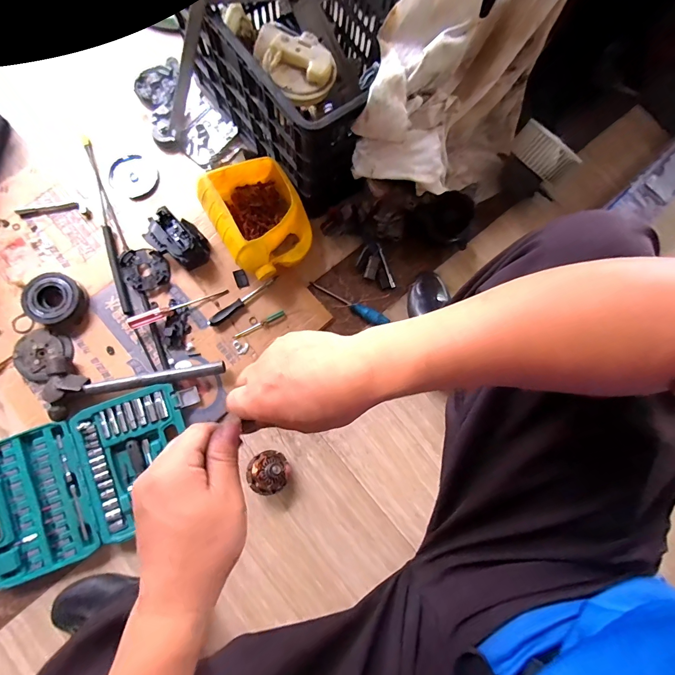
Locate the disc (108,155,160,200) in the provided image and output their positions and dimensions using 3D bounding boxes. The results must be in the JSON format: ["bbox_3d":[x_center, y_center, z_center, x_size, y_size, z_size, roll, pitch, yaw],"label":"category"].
[{"bbox_3d":[-0.456,-0.361,0.793,0.112,0.008,0.097,37,81,6],"label":"disc"}]

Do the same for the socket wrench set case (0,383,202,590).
[{"bbox_3d":[-0.459,0.263,0.666,0.420,0.032,0.249,-22,80,-5],"label":"socket wrench set case"}]

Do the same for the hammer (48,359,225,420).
[{"bbox_3d":[-0.389,0.095,0.687,0.336,0.049,0.082,-8,80,-2],"label":"hammer"}]

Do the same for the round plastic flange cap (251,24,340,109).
[{"bbox_3d":[-0.066,-0.453,0.586,0.112,0.039,0.121,-38,85,-10],"label":"round plastic flange cap"}]

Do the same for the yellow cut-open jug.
[{"bbox_3d":[-0.158,-0.246,0.731,0.180,0.115,0.227,-30,83,-9],"label":"yellow cut-open jug"}]

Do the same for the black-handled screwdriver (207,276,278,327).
[{"bbox_3d":[-0.200,-0.080,0.743,0.168,0.020,0.021,-42,83,-8],"label":"black-handled screwdriver"}]

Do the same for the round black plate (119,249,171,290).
[{"bbox_3d":[-0.405,-0.146,0.744,0.091,0.020,0.087,0,79,-1],"label":"round black plate"}]

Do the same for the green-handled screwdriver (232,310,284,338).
[{"bbox_3d":[-0.164,-0.027,0.747,0.115,0.011,0.014,-31,81,-6],"label":"green-handled screwdriver"}]

